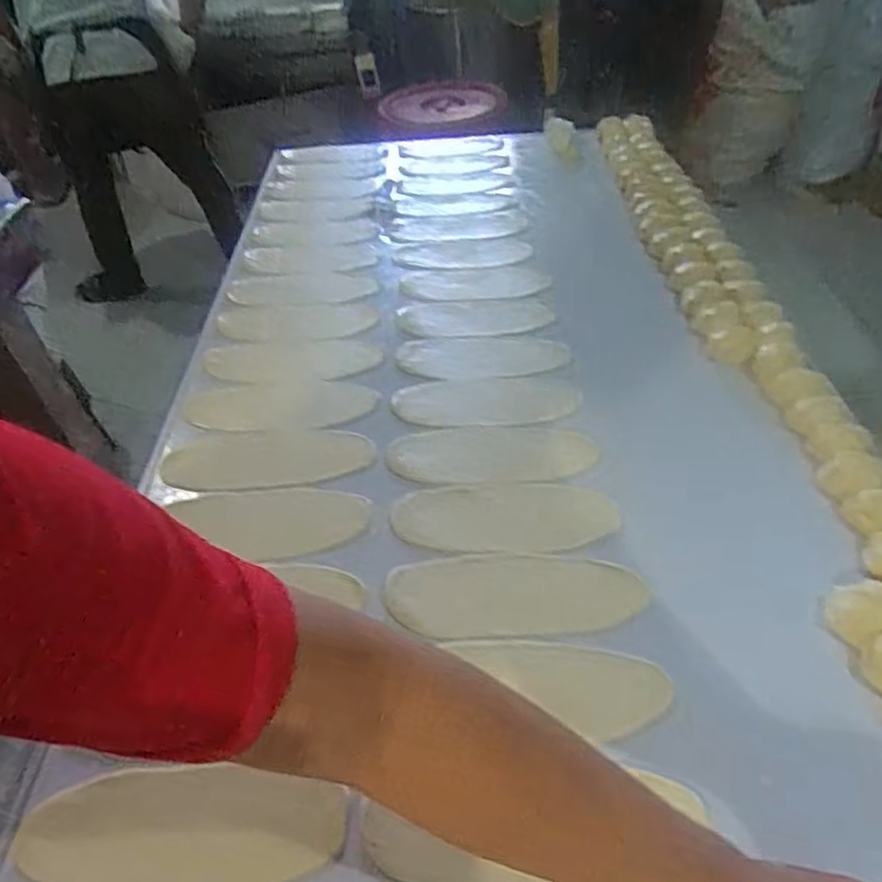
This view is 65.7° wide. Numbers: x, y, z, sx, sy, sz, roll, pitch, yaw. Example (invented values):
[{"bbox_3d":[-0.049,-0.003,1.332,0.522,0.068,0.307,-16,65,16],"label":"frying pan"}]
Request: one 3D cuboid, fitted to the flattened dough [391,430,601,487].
[{"bbox_3d":[0.057,0.015,0.763,0.224,0.010,0.089,-5,44,2],"label":"flattened dough"}]

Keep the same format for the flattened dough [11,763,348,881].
[{"bbox_3d":[-0.181,0.275,0.482,0.219,0.014,0.081,-2,44,4],"label":"flattened dough"}]

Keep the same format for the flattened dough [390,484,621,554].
[{"bbox_3d":[0.063,0.075,0.689,0.218,0.009,0.090,-1,44,6],"label":"flattened dough"}]

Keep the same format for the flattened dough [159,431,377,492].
[{"bbox_3d":[-0.194,0.020,0.767,0.231,0.004,0.090,-1,44,5],"label":"flattened dough"}]

